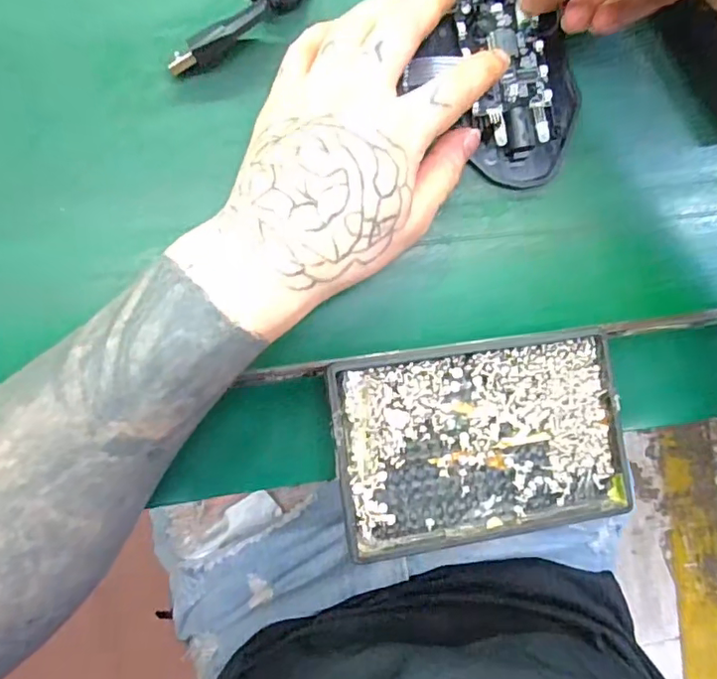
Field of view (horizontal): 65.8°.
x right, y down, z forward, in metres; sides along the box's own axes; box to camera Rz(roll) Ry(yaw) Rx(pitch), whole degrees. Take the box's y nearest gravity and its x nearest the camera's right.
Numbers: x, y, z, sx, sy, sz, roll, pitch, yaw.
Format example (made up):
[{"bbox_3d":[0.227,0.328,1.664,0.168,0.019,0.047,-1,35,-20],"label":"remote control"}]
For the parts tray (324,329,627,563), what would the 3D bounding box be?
[{"bbox_3d":[0.057,0.047,0.270,0.135,0.027,0.090,-7,92,-8],"label":"parts tray"}]

